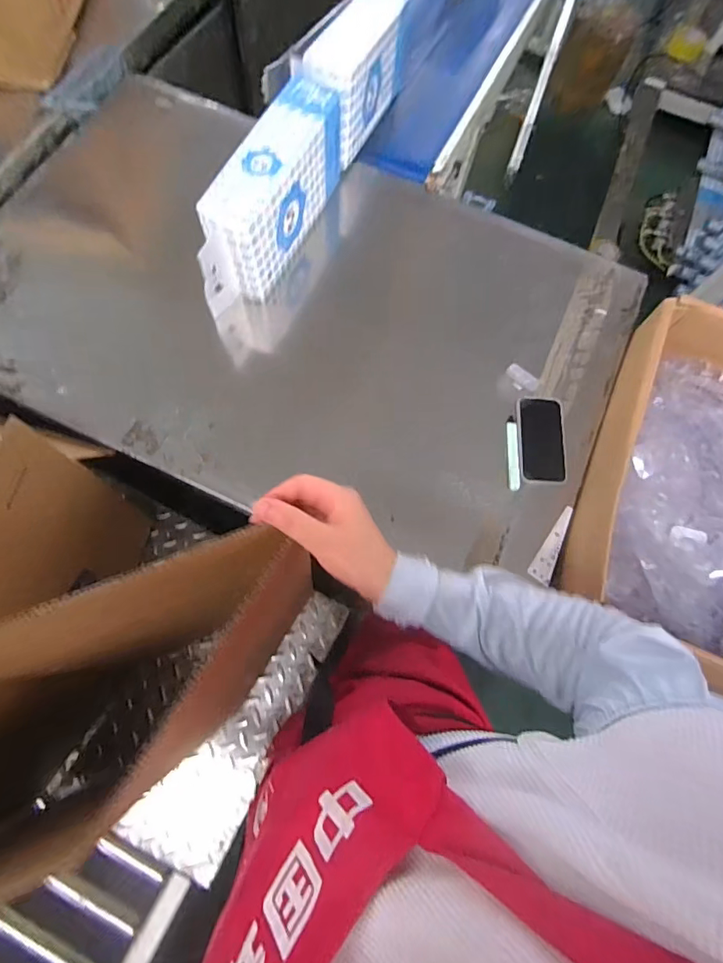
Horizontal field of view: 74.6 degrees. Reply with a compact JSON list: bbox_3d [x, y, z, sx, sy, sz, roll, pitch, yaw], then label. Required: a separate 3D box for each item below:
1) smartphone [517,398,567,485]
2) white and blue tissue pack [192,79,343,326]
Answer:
[{"bbox_3d":[0.292,-0.068,0.766,0.077,0.007,0.146,3,74,-1],"label":"smartphone"},{"bbox_3d":[-0.154,-0.467,0.793,0.098,0.152,0.374,26,75,6],"label":"white and blue tissue pack"}]

